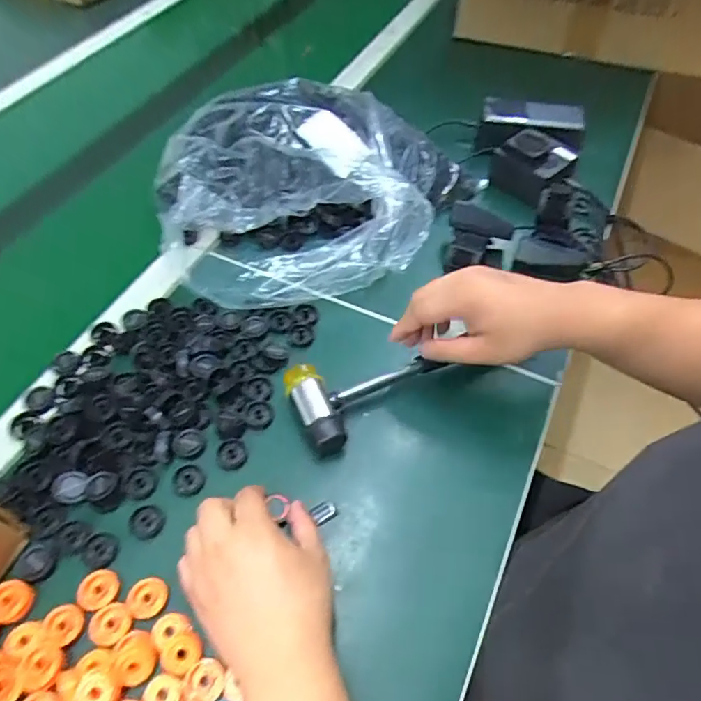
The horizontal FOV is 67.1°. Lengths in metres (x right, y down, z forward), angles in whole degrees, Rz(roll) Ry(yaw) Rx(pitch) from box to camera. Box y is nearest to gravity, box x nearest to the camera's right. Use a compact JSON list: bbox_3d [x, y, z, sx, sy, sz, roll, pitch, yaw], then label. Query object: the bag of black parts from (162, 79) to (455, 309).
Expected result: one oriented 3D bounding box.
[{"bbox_3d":[-0.050,-0.187,0.585,0.310,0.091,0.267,-9,54,-5],"label":"bag of black parts"}]

